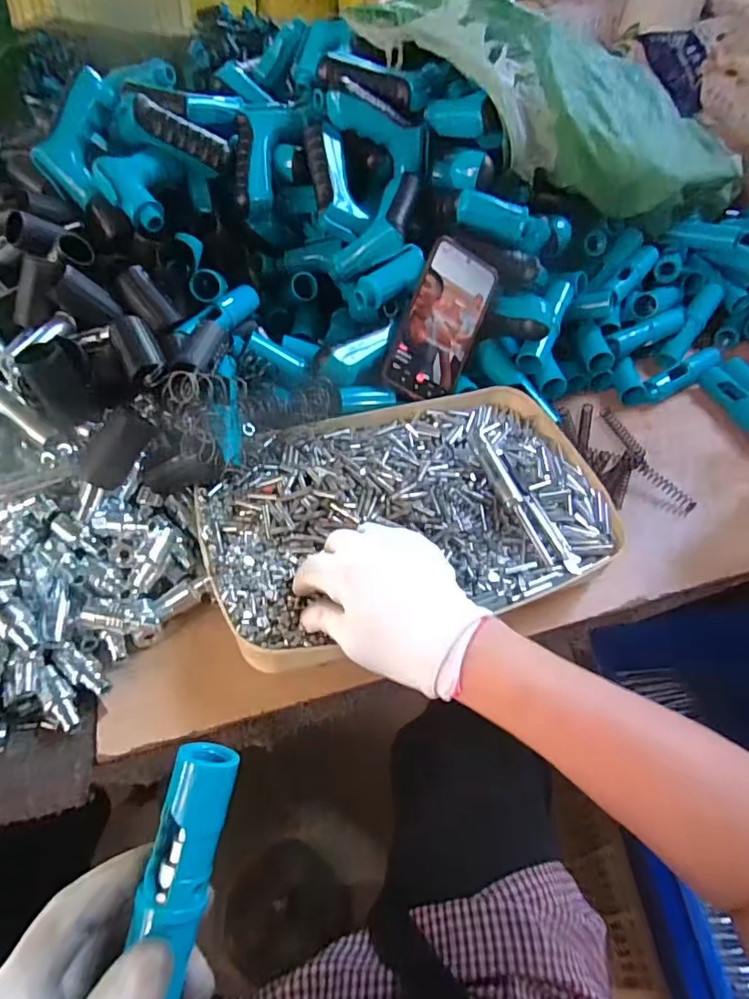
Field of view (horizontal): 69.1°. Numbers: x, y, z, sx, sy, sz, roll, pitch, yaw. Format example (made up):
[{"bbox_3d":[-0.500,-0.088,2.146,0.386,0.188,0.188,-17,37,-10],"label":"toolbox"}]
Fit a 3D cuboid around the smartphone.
[{"bbox_3d":[0.070,-0.182,0.557,0.082,0.006,0.168,24,81,-17],"label":"smartphone"}]

